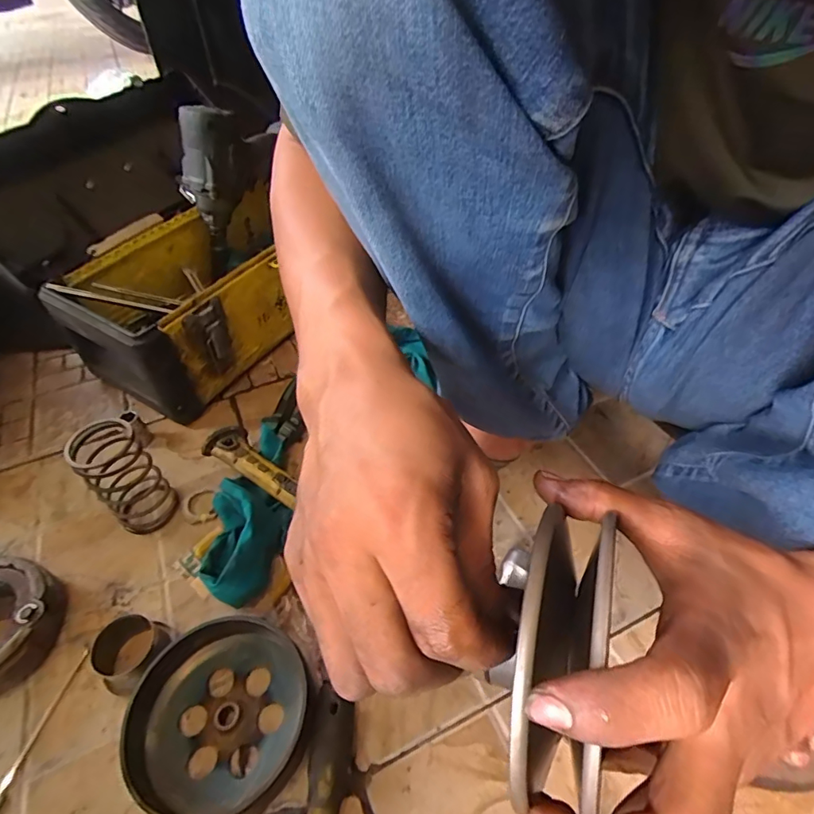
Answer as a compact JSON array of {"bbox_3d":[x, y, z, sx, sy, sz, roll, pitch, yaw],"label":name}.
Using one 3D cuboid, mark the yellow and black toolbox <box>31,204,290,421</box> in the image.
[{"bbox_3d":[-0.267,-0.114,0.576,0.201,0.129,0.219,21,52,20],"label":"yellow and black toolbox"}]

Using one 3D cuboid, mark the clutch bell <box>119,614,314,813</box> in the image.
[{"bbox_3d":[-0.126,0.210,0.335,0.114,0.035,0.119,-1,48,2],"label":"clutch bell"}]

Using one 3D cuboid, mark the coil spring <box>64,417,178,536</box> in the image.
[{"bbox_3d":[-0.247,0.062,0.429,0.049,0.105,0.050,32,57,28],"label":"coil spring"}]

